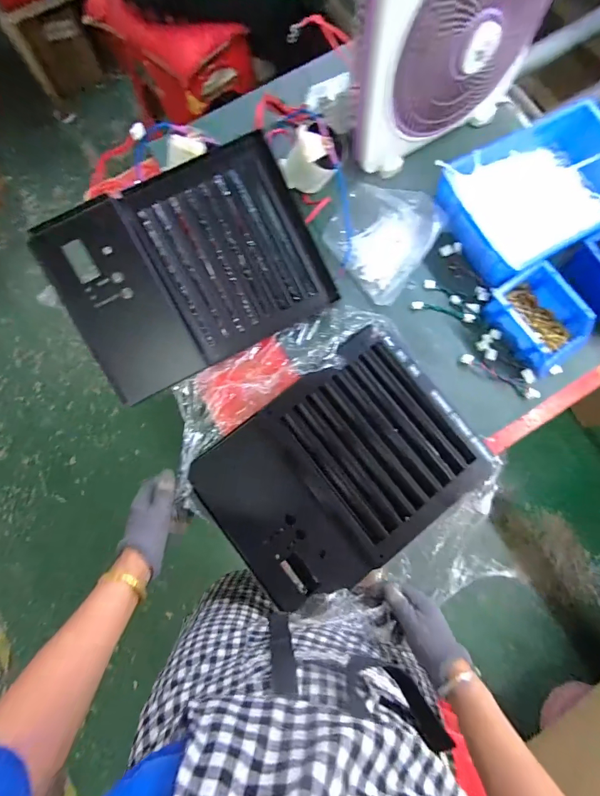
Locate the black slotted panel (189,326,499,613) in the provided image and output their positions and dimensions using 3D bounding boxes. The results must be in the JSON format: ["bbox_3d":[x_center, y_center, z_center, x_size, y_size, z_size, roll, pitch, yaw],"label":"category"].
[{"bbox_3d":[0.063,0.103,0.570,0.378,0.041,0.274,-37,81,-7],"label":"black slotted panel"}]

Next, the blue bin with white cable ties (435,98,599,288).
[{"bbox_3d":[0.391,-0.331,0.642,0.295,0.097,0.214,-27,80,-5],"label":"blue bin with white cable ties"}]

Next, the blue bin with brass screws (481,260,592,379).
[{"bbox_3d":[0.373,-0.121,0.599,0.115,0.057,0.150,-27,80,-5],"label":"blue bin with brass screws"}]

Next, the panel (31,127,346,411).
[{"bbox_3d":[-0.165,-0.204,0.602,0.393,0.029,0.294,-28,100,-9],"label":"panel"}]

